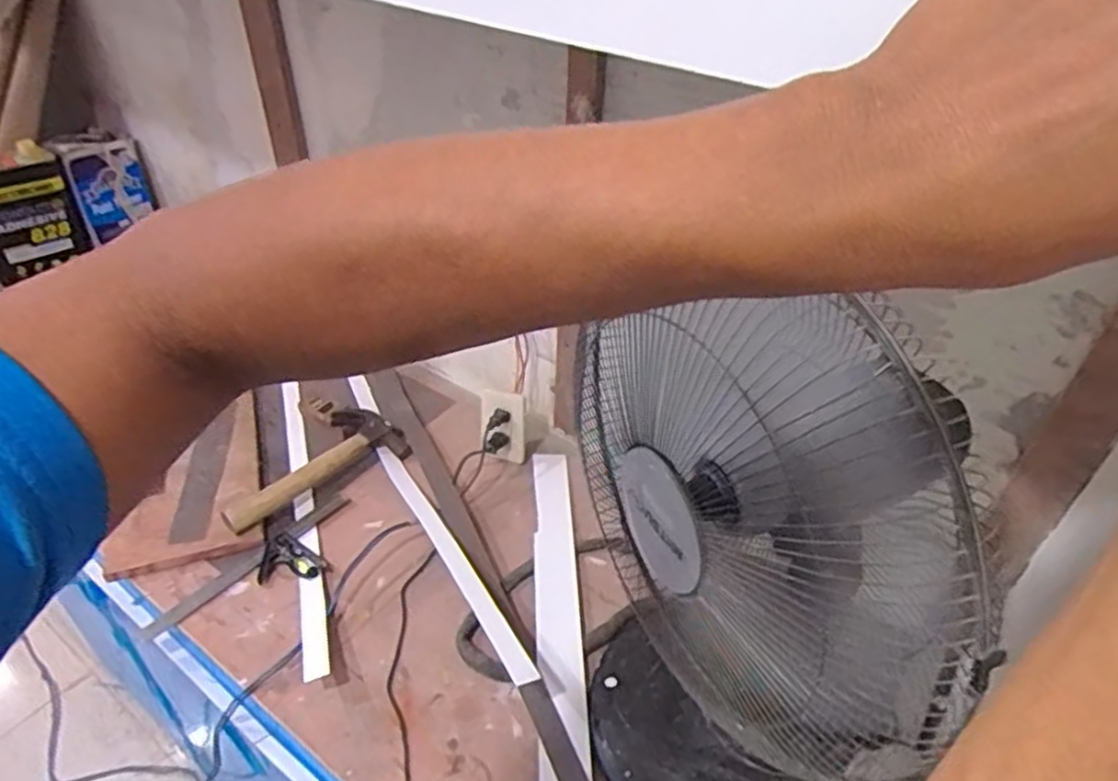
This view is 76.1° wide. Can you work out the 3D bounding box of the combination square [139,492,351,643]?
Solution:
[{"bbox_3d":[-0.382,0.244,0.950,0.108,0.022,0.300,29,46,29],"label":"combination square"}]

